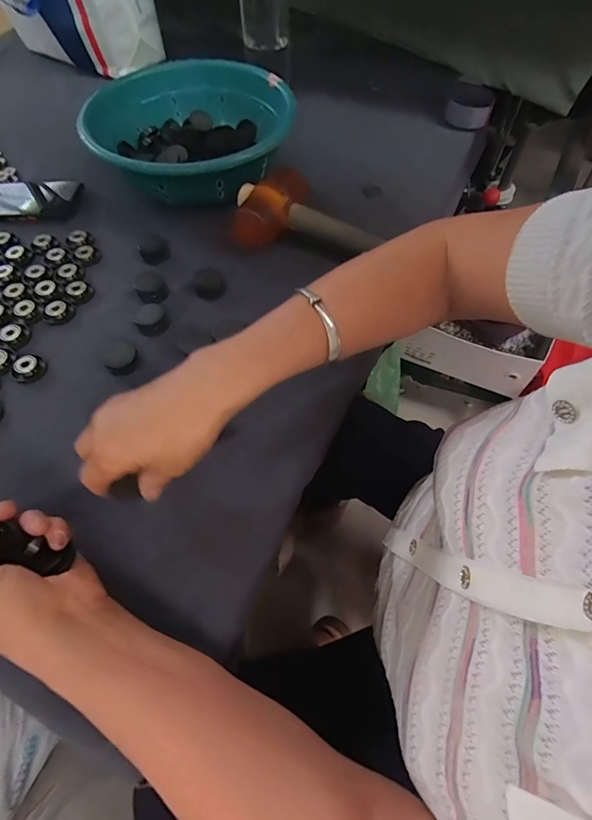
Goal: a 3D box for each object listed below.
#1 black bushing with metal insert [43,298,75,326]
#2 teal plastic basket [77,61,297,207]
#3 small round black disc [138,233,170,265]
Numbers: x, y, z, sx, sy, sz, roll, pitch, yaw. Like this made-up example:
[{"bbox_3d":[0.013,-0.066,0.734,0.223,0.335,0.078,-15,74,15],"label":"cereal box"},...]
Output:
[{"bbox_3d":[-0.262,-0.109,0.466,0.031,0.010,0.031,0,58,1],"label":"black bushing with metal insert"},{"bbox_3d":[-0.131,-0.360,0.566,0.256,0.082,0.244,0,58,1],"label":"teal plastic basket"},{"bbox_3d":[-0.169,-0.192,0.506,0.033,0.020,0.031,0,58,1],"label":"small round black disc"}]

